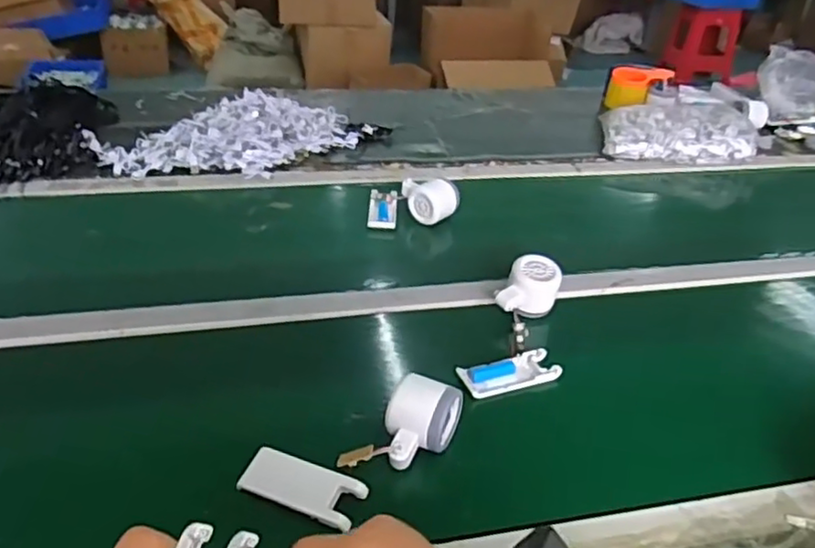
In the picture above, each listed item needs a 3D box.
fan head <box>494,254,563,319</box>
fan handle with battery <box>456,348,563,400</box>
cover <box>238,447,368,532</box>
[{"bbox_3d":[0.140,0.019,0.746,0.056,0.057,0.067,20,36,23],"label":"fan head"},{"bbox_3d":[0.103,0.102,0.663,0.102,0.012,0.043,-11,36,-21],"label":"fan handle with battery"},{"bbox_3d":[-0.085,0.171,0.525,0.100,0.007,0.039,14,67,19],"label":"cover"}]

